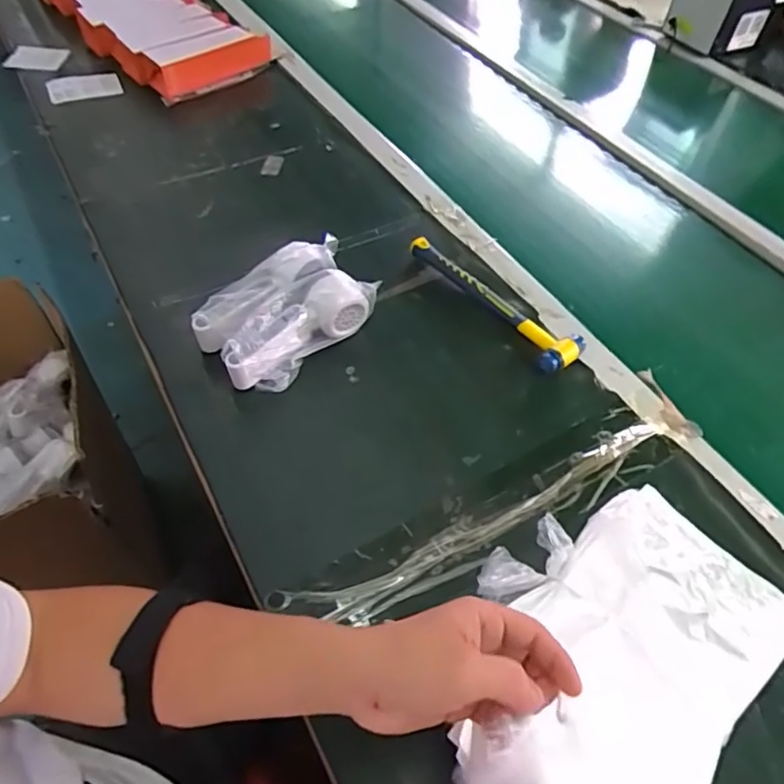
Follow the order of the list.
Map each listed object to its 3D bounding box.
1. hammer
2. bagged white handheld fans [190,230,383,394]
[{"bbox_3d":[0.117,-0.111,0.686,0.056,0.030,0.243,-31,60,-23],"label":"hammer"},{"bbox_3d":[-0.117,-0.085,0.640,0.181,0.073,0.126,-36,62,-25],"label":"bagged white handheld fans"}]

